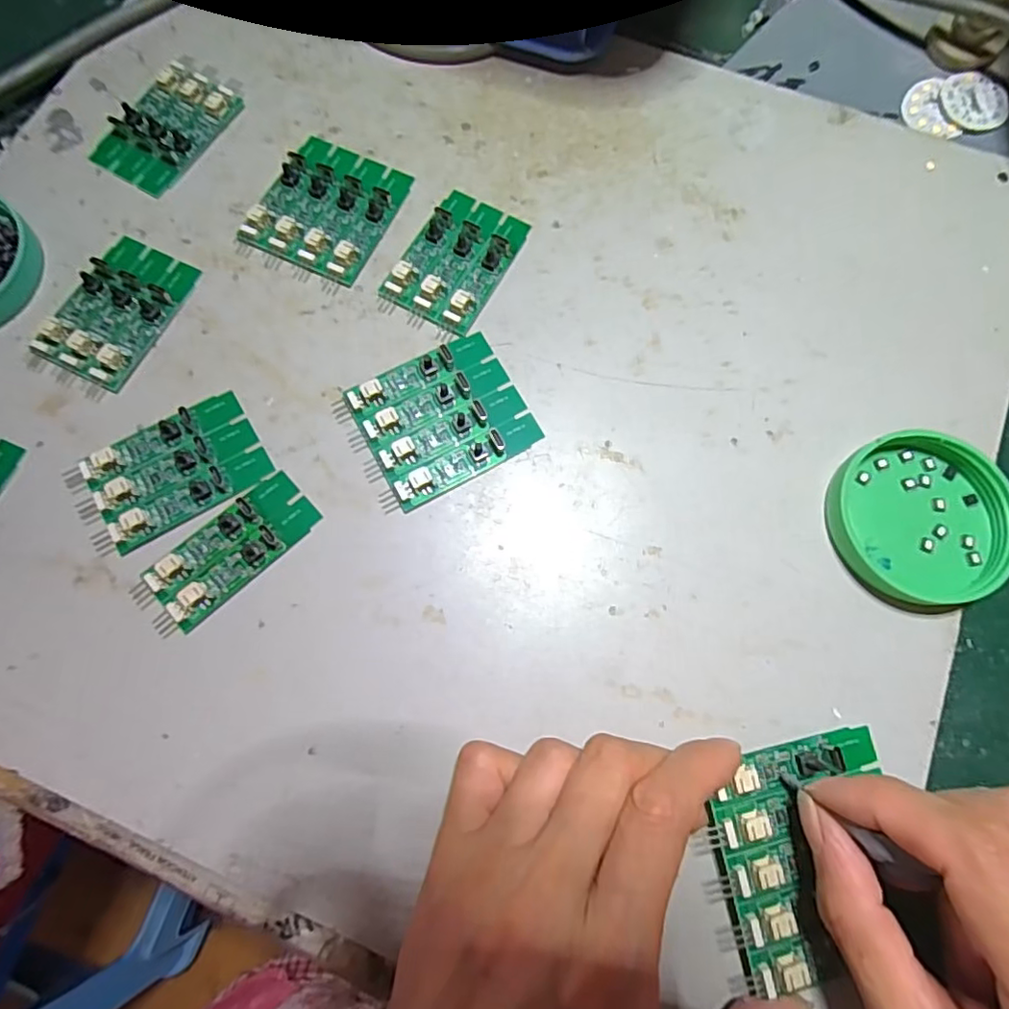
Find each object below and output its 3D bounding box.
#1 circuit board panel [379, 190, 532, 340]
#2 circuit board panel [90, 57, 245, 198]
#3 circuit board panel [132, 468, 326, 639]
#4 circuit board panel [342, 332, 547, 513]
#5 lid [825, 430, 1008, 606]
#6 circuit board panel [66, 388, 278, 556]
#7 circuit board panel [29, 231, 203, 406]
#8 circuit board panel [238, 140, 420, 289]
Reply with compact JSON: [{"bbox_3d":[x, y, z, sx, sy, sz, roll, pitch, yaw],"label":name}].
[{"bbox_3d":[-0.021,-0.105,0.248,0.040,0.008,0.066,28,77,5],"label":"circuit board panel"},{"bbox_3d":[-0.153,-0.171,0.263,0.039,0.006,0.062,32,77,6],"label":"circuit board panel"},{"bbox_3d":[-0.102,0.018,0.212,0.067,0.009,0.026,-42,81,-11],"label":"circuit board panel"},{"bbox_3d":[-0.024,-0.036,0.229,0.062,0.008,0.054,-28,78,-8],"label":"circuit board panel"},{"bbox_3d":[0.157,0.005,0.219,0.062,0.016,0.060,0,76,-2],"label":"lid"},{"bbox_3d":[-0.125,-0.014,0.220,0.062,0.008,0.042,-31,79,-9],"label":"circuit board panel"},{"bbox_3d":[-0.160,-0.078,0.237,0.040,0.006,0.068,24,76,4],"label":"circuit board panel"},{"bbox_3d":[-0.077,-0.131,0.254,0.055,0.008,0.063,24,76,4],"label":"circuit board panel"}]

